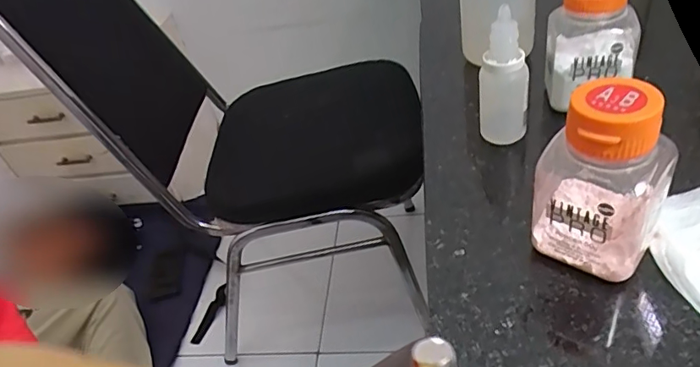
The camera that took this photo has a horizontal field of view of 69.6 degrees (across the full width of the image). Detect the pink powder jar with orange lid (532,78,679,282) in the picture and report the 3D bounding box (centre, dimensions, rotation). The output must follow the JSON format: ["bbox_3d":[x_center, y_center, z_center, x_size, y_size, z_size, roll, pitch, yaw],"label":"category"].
[{"bbox_3d":[0.096,-0.002,0.195,0.041,0.072,0.036,22,50,37],"label":"pink powder jar with orange lid"}]

